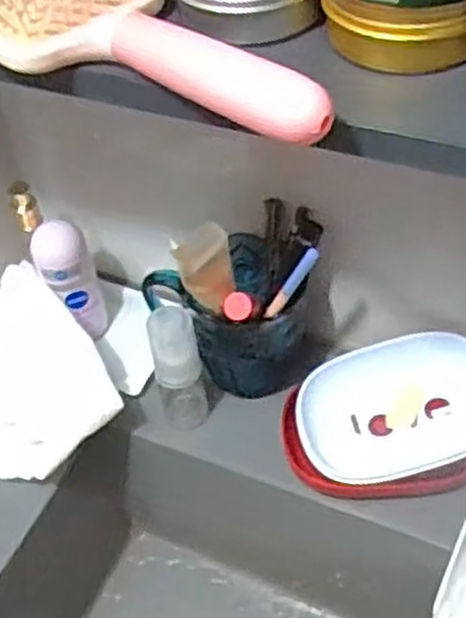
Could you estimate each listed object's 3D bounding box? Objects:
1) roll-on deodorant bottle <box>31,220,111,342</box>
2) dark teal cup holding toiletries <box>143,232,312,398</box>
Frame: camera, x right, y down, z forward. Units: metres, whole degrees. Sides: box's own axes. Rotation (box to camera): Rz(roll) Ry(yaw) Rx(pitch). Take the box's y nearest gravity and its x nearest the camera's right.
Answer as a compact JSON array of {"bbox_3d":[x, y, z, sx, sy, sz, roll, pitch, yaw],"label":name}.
[{"bbox_3d":[-0.115,-0.018,0.572,0.038,0.089,0.036,-3,48,3],"label":"roll-on deodorant bottle"},{"bbox_3d":[0.005,0.004,0.539,0.098,0.096,0.084,13,50,16],"label":"dark teal cup holding toiletries"}]

